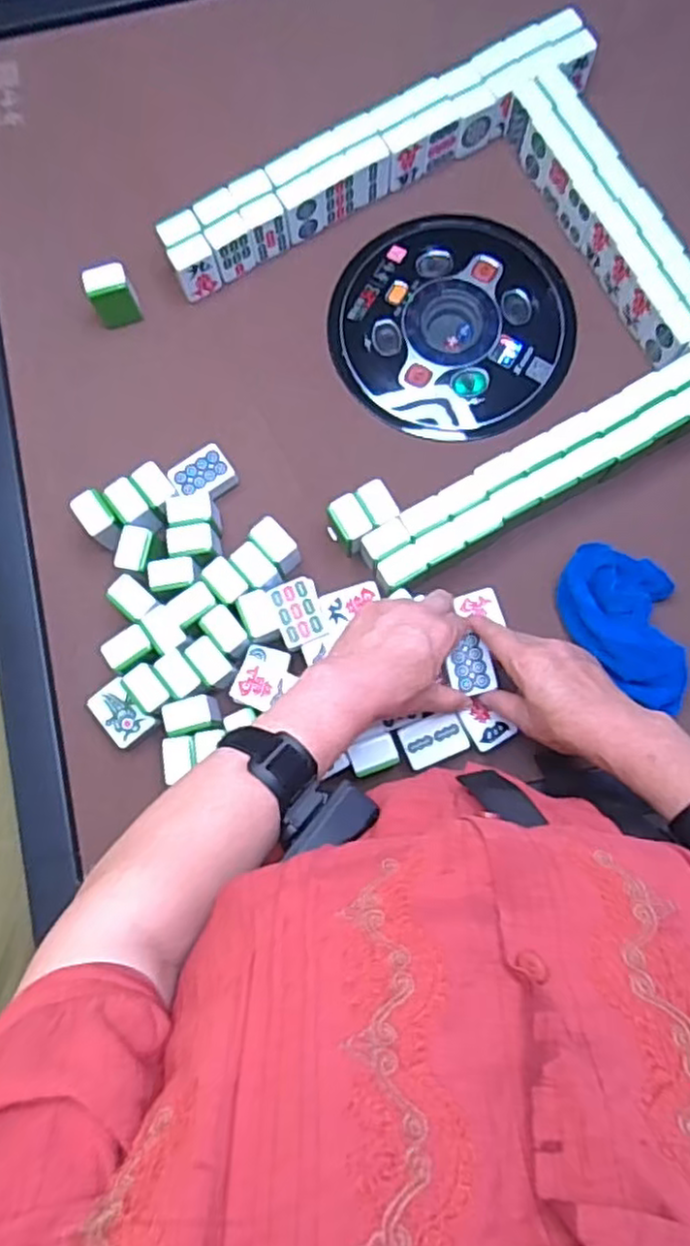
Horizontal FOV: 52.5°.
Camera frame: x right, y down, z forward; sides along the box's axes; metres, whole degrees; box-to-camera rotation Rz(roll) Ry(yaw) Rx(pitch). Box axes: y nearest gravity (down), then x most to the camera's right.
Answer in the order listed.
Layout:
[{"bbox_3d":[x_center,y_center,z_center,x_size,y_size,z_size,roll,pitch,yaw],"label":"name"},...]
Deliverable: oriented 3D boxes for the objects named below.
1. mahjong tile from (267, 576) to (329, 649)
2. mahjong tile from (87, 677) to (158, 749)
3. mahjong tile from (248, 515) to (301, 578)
[{"bbox_3d":[-0.038,-0.009,0.583,0.039,0.024,0.054,-20,80,-2],"label":"mahjong tile"},{"bbox_3d":[-0.189,0.077,0.595,0.040,0.019,0.052,-38,82,-5],"label":"mahjong tile"},{"bbox_3d":[-0.060,-0.065,0.602,0.027,0.042,0.041,-45,82,-6],"label":"mahjong tile"}]

